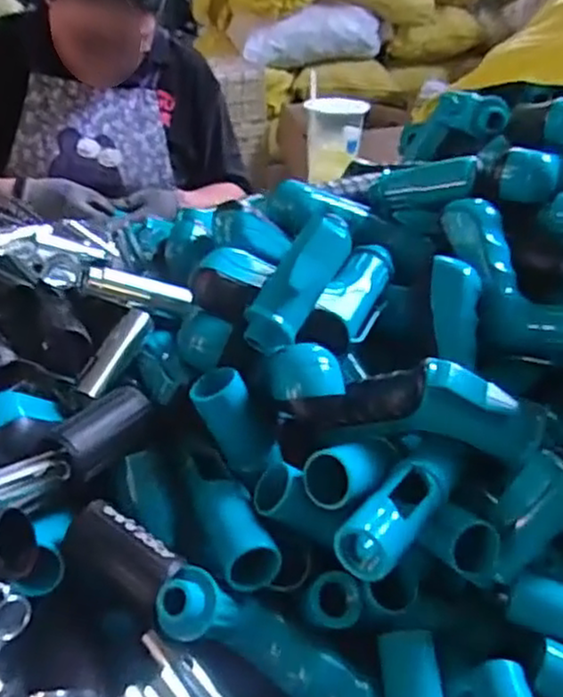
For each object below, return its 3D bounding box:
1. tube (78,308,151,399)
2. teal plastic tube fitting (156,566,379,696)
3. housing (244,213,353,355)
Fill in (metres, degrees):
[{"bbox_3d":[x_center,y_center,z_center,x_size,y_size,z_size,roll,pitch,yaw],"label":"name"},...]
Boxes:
[{"bbox_3d":[-0.106,0.003,0.449,0.015,0.011,0.069,15,55,22],"label":"tube"},{"bbox_3d":[-0.009,0.155,0.360,0.127,0.034,0.039,39,25,-17],"label":"teal plastic tube fitting"},{"bbox_3d":[0.010,-0.038,0.406,0.023,0.031,0.088,29,81,38],"label":"housing"}]

